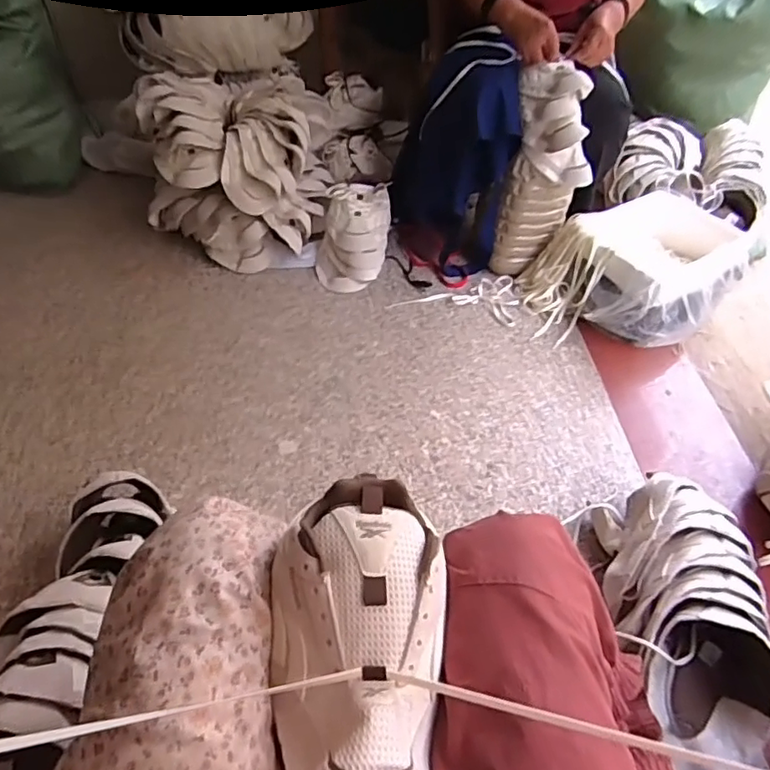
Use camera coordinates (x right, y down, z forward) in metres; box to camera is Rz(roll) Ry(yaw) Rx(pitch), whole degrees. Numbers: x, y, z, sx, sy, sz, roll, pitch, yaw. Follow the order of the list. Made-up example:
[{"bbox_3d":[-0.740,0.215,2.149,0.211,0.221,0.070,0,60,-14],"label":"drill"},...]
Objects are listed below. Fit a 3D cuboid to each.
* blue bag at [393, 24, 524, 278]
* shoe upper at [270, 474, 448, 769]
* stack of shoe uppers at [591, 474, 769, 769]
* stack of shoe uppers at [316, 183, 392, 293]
[{"bbox_3d":[0.163,-0.506,1.352,0.160,0.445,0.289,-24,54,-27],"label":"blue bag"},{"bbox_3d":[-0.014,0.166,0.395,0.119,0.067,0.224,-2,47,-9],"label":"shoe upper"},{"bbox_3d":[0.407,0.309,0.805,0.187,0.139,0.381,6,46,-1],"label":"stack of shoe uppers"},{"bbox_3d":[-0.072,-0.350,1.376,0.152,0.156,0.213,9,46,2],"label":"stack of shoe uppers"}]

